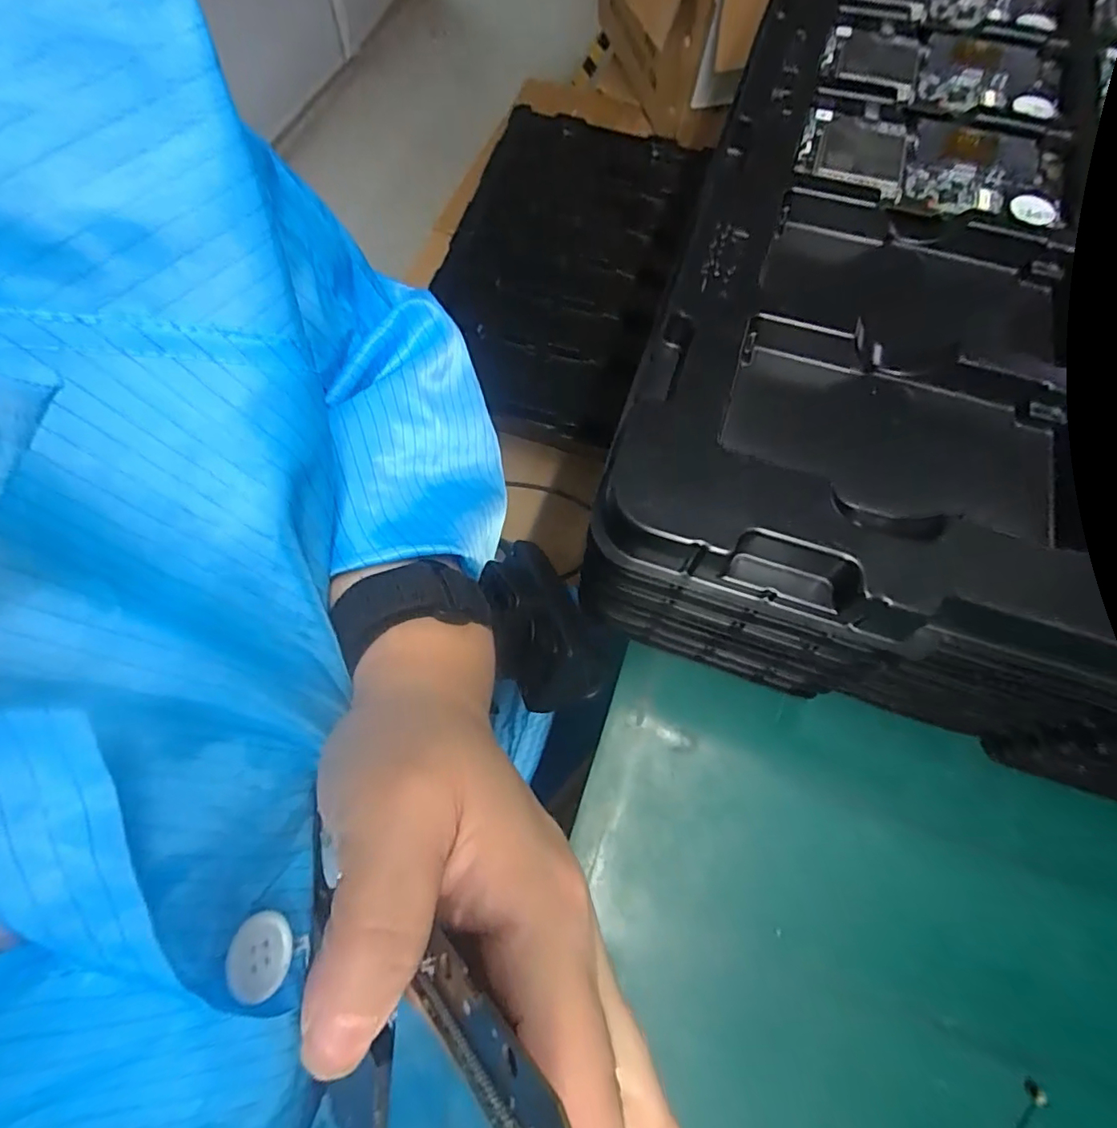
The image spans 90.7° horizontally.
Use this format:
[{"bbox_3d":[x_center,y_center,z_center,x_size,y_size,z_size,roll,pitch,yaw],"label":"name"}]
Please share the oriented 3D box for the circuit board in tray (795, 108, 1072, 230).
[{"bbox_3d":[0.186,-0.199,0.275,0.125,0.010,0.073,24,70,5],"label":"circuit board in tray"}]

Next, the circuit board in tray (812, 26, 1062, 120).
[{"bbox_3d":[0.211,-0.272,0.304,0.123,0.011,0.073,18,69,3],"label":"circuit board in tray"}]

